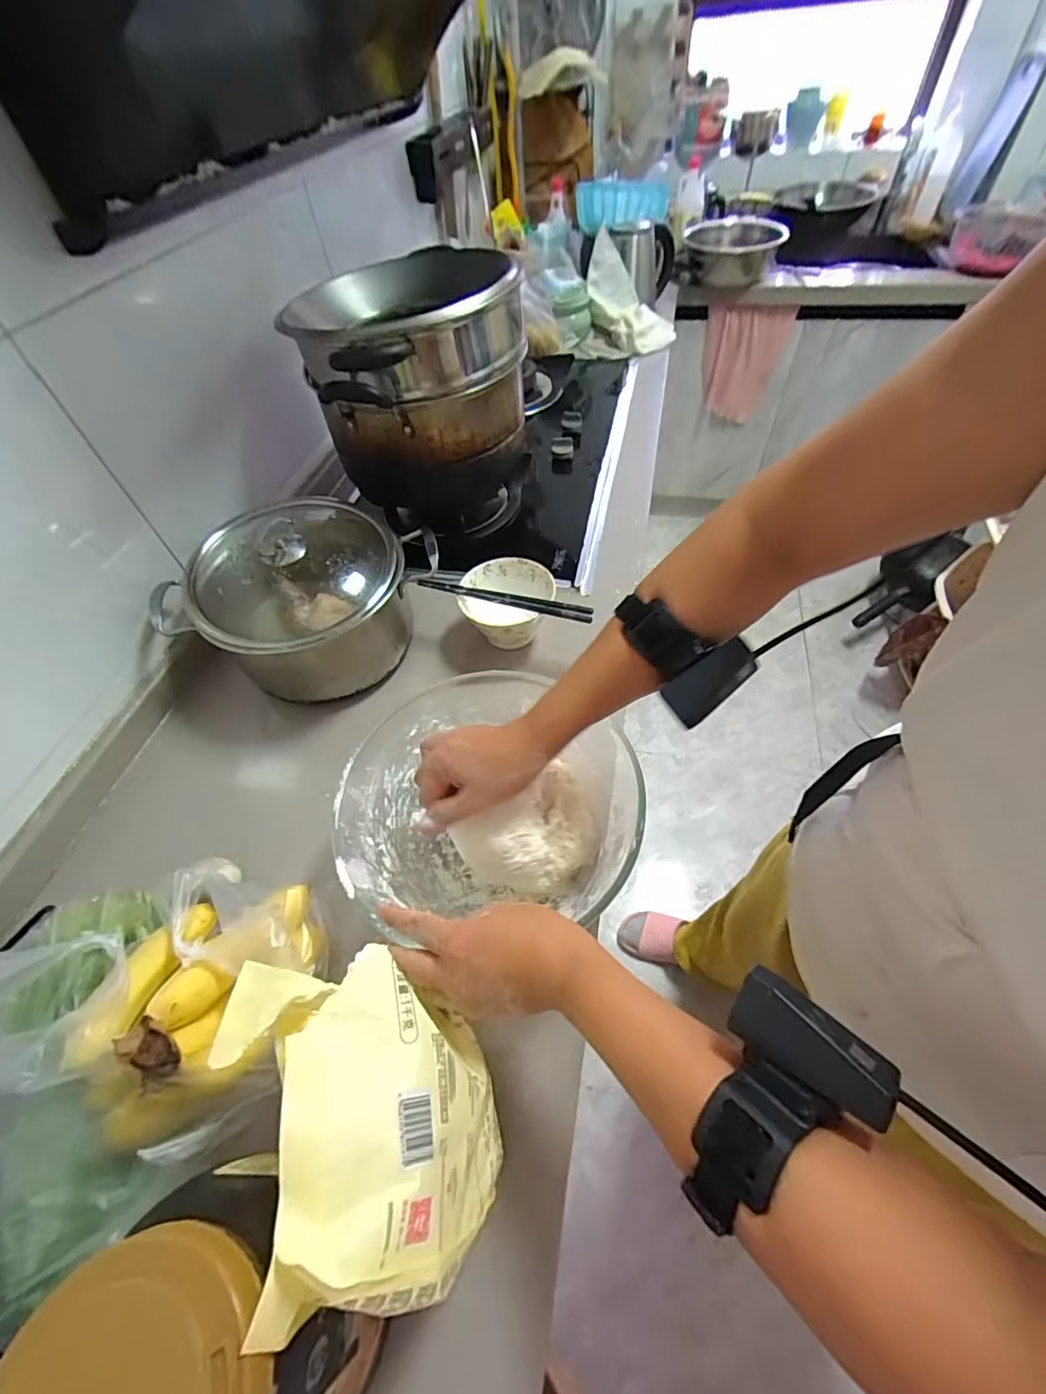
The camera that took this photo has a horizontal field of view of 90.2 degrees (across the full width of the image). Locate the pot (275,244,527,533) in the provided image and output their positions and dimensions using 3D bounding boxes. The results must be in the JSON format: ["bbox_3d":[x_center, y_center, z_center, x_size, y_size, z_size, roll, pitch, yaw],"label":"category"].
[{"bbox_3d":[-0.145,-0.425,0.781,0.287,0.318,0.303,-2,53,3],"label":"pot"}]

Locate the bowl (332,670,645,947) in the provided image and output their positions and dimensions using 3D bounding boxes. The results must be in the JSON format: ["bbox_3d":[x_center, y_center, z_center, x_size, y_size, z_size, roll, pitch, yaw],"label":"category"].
[{"bbox_3d":[-0.029,0.103,0.505,0.257,0.119,0.236,-2,53,3],"label":"bowl"}]

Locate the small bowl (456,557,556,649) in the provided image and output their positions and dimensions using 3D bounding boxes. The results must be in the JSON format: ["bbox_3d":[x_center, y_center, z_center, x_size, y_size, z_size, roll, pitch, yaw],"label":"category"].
[{"bbox_3d":[-0.024,-0.117,0.697,0.118,0.070,0.123,-2,53,3],"label":"small bowl"}]

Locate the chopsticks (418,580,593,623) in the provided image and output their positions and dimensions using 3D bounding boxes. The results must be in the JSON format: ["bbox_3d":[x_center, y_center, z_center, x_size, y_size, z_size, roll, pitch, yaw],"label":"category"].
[{"bbox_3d":[-0.023,-0.124,0.654,0.223,0.014,0.020,14,55,14],"label":"chopsticks"}]

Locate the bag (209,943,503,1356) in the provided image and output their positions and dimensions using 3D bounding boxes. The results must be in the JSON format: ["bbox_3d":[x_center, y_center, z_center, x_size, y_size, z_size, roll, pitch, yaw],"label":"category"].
[{"bbox_3d":[-0.081,0.241,0.304,0.101,0.157,0.153,-24,55,-13],"label":"bag"}]

